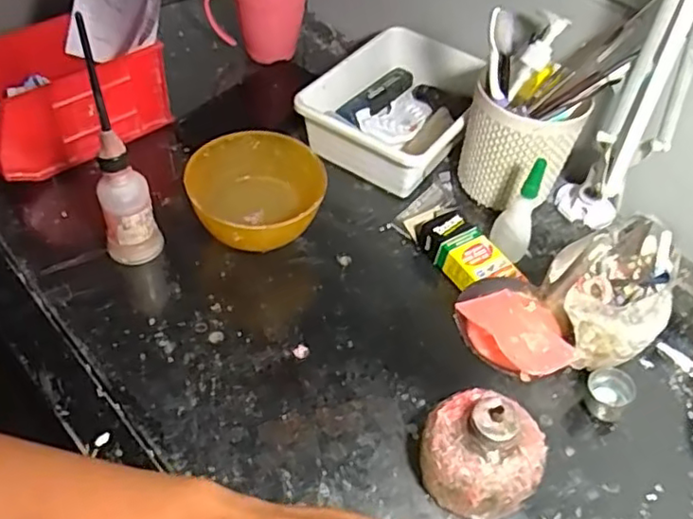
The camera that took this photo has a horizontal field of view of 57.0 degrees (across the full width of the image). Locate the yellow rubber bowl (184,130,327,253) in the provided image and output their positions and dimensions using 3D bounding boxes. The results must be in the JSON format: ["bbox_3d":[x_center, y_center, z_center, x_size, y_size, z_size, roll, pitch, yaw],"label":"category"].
[{"bbox_3d":[-0.077,-0.048,0.535,0.106,0.072,0.108,3,49,-3],"label":"yellow rubber bowl"}]

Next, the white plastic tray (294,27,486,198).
[{"bbox_3d":[0.053,-0.148,0.642,0.149,0.063,0.181,29,53,18],"label":"white plastic tray"}]

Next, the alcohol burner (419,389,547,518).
[{"bbox_3d":[0.085,0.121,0.401,0.072,0.077,0.066,3,49,-3],"label":"alcohol burner"}]

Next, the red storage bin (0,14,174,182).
[{"bbox_3d":[-0.263,-0.152,0.595,0.170,0.093,0.093,-33,60,-29],"label":"red storage bin"}]

